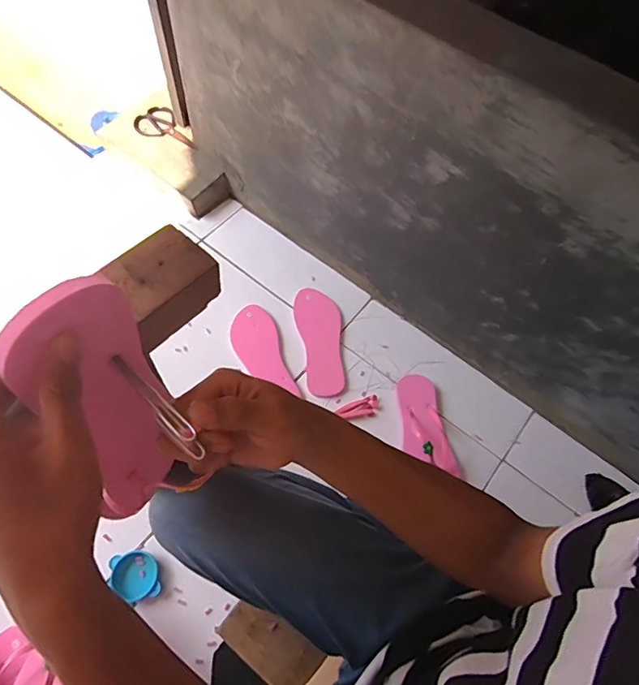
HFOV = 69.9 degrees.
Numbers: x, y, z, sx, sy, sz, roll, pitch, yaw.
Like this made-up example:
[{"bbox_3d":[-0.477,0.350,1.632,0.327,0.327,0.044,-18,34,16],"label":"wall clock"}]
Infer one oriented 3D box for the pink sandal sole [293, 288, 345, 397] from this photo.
[{"bbox_3d":[0.003,-0.009,0.941,0.090,0.015,0.242,-7,63,-7],"label":"pink sandal sole"}]

